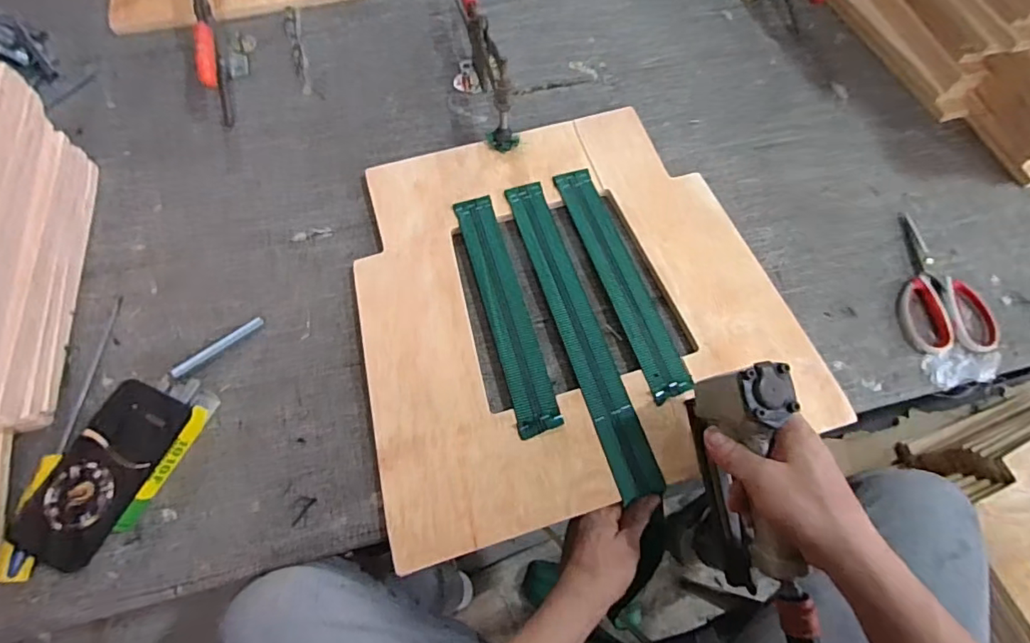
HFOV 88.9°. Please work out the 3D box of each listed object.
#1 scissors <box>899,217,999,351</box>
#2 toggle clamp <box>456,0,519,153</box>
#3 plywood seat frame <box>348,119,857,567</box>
[{"bbox_3d":[0.504,-0.048,0.630,0.102,0.011,0.177,0,68,-1],"label":"scissors"},{"bbox_3d":[-0.048,-0.365,0.697,0.035,0.094,0.280,-14,69,-6],"label":"toggle clamp"},{"bbox_3d":[0.060,-0.034,0.602,0.473,0.015,0.458,-15,69,-7],"label":"plywood seat frame"}]

